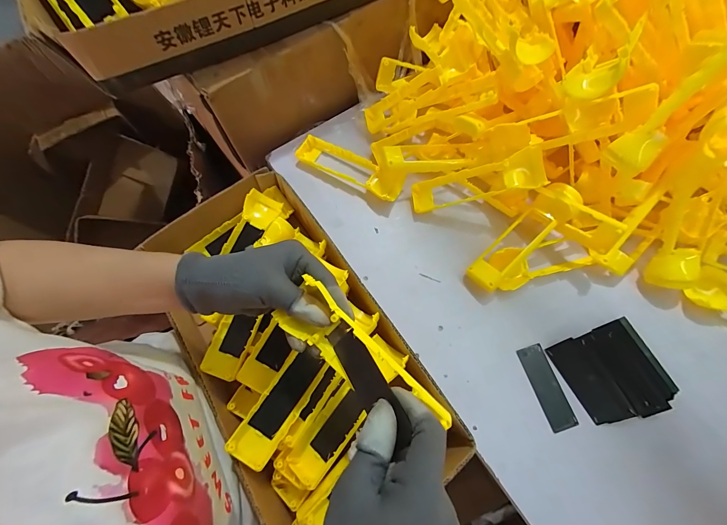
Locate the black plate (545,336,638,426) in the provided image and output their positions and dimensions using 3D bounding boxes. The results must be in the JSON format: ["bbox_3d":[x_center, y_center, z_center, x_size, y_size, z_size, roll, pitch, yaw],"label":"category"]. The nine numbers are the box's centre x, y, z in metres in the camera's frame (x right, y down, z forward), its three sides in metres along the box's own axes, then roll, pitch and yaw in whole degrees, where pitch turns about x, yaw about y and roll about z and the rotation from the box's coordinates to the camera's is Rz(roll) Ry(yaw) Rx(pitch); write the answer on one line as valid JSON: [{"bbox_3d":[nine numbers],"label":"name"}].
[{"bbox_3d":[0.257,0.134,0.353,0.043,0.004,0.095,-32,74,14],"label":"black plate"}]

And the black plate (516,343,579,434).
[{"bbox_3d":[0.212,0.143,0.358,0.030,0.004,0.092,-17,70,-5],"label":"black plate"}]

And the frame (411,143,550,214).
[{"bbox_3d":[0.142,-0.101,0.403,0.162,0.017,0.048,-12,68,25],"label":"frame"}]

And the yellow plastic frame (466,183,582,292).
[{"bbox_3d":[0.199,-0.033,0.384,0.164,0.032,0.044,-44,74,0],"label":"yellow plastic frame"}]

